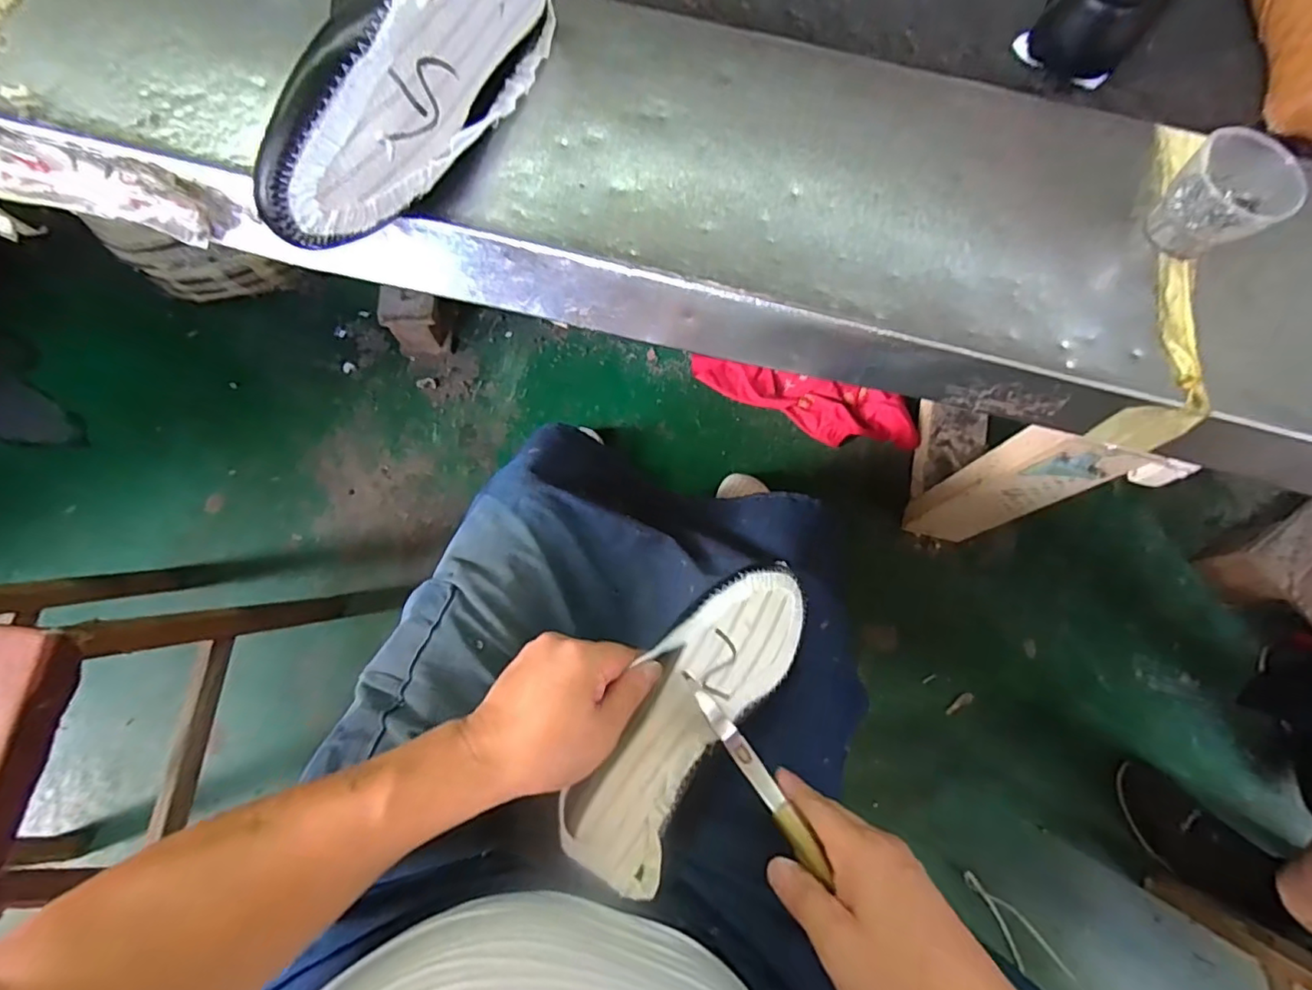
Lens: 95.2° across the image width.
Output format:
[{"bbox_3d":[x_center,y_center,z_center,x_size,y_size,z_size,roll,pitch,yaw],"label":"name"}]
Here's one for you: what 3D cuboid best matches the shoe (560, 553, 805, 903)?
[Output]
[{"bbox_3d":[0.030,0.140,0.408,0.080,0.041,0.238,36,67,8],"label":"shoe"}]

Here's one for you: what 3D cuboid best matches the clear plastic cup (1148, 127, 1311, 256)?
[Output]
[{"bbox_3d":[0.347,-0.183,0.375,0.053,0.053,0.068,-38,78,-11],"label":"clear plastic cup"}]

